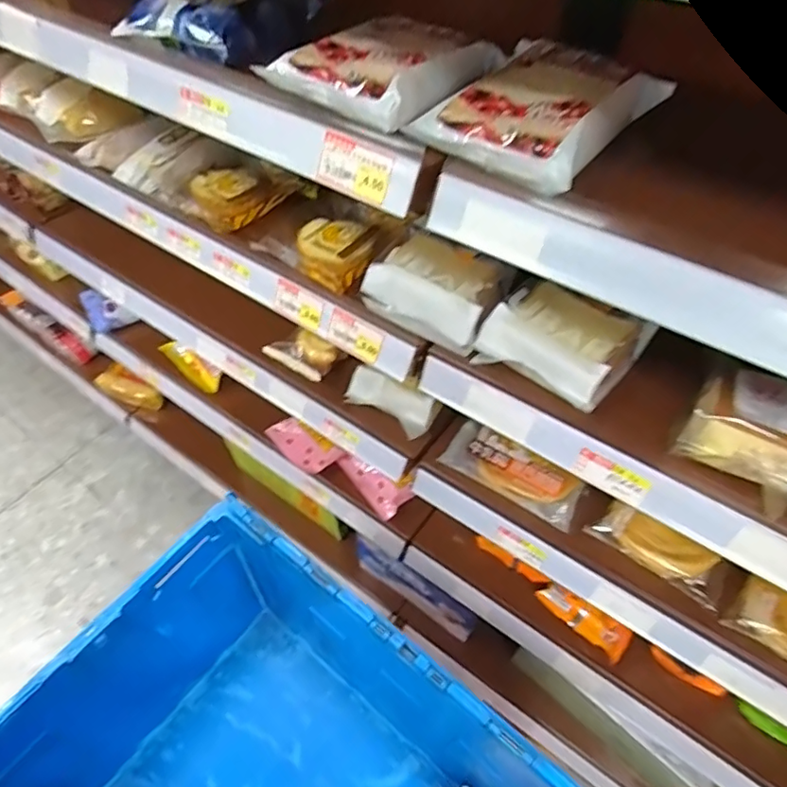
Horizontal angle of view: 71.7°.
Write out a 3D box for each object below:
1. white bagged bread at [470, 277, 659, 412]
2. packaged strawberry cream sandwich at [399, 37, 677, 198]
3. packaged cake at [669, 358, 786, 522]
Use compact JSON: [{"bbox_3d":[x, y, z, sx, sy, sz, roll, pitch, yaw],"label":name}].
[{"bbox_3d":[0.166,-0.051,0.535,0.134,0.063,0.123,29,58,21],"label":"white bagged bread"},{"bbox_3d":[0.115,-0.223,0.420,0.128,0.036,0.166,30,58,21],"label":"packaged strawberry cream sandwich"},{"bbox_3d":[0.303,0.030,0.452,0.099,0.053,0.093,32,59,22],"label":"packaged cake"}]

